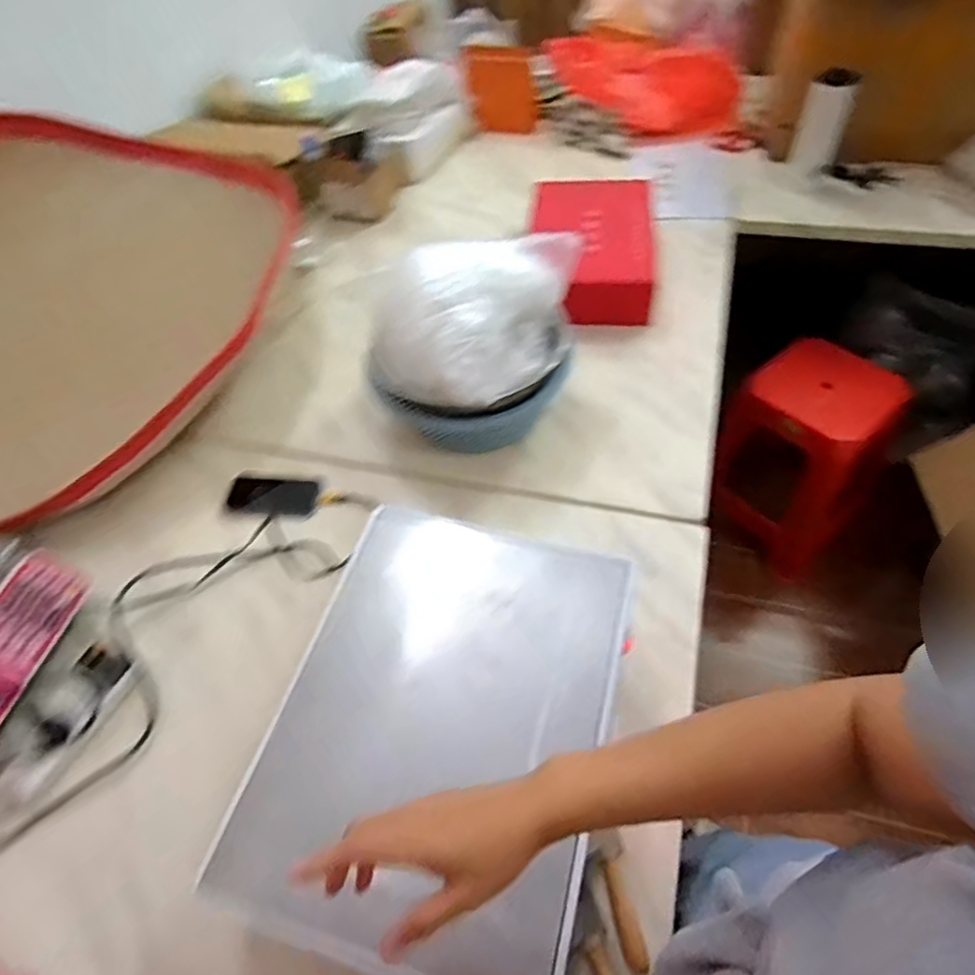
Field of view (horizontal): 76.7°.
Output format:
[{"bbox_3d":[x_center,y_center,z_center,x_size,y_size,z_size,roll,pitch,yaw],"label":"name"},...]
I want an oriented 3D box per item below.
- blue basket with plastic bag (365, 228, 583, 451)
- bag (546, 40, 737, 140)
[{"bbox_3d":[-0.018,-0.208,0.912,0.246,0.261,0.285,26,60,21],"label":"blue basket with plastic bag"},{"bbox_3d":[0.365,-0.961,1.497,0.466,0.167,0.118,15,55,17],"label":"bag"}]

